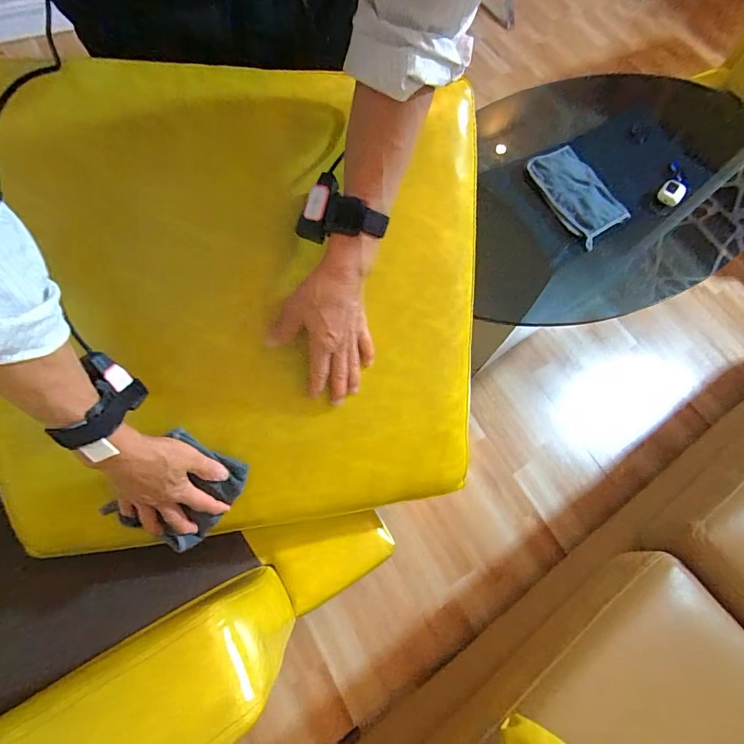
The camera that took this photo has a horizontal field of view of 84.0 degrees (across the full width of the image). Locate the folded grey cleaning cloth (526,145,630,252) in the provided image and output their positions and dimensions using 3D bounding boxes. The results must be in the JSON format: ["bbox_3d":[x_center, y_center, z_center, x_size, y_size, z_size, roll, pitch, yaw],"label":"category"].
[{"bbox_3d":[0.424,-0.373,0.858,0.131,0.028,0.227,-28,71,-14],"label":"folded grey cleaning cloth"}]

